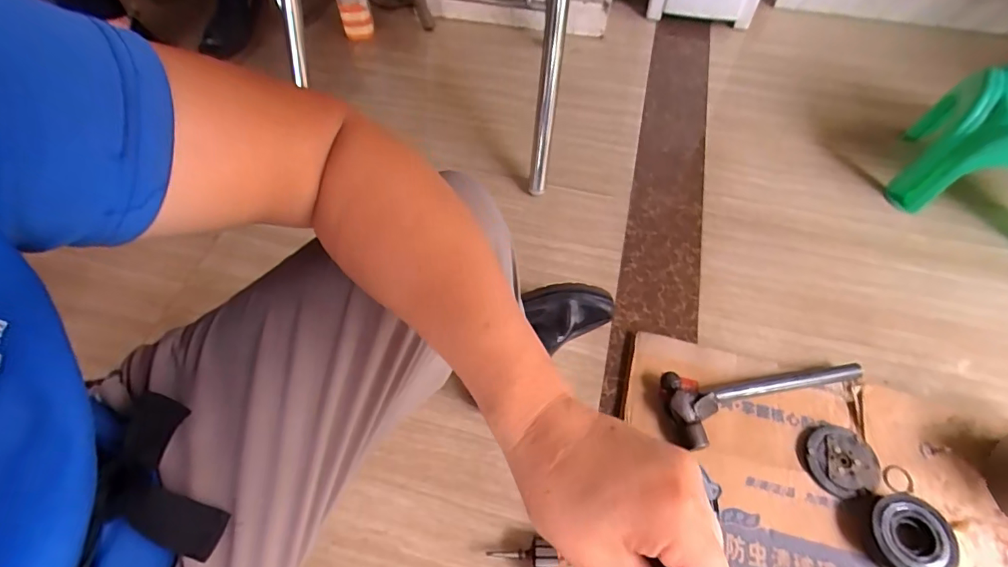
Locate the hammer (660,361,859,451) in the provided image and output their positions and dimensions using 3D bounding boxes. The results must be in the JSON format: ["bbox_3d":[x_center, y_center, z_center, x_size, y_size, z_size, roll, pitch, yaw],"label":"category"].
[{"bbox_3d":[0.431,0.187,0.788,0.357,0.044,0.120,-6,56,-7],"label":"hammer"}]

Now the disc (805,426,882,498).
[{"bbox_3d":[0.522,0.272,0.746,0.103,0.017,0.098,1,55,-2],"label":"disc"}]

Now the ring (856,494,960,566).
[{"bbox_3d":[0.567,0.355,0.681,0.099,0.046,0.105,0,58,1],"label":"ring"}]

